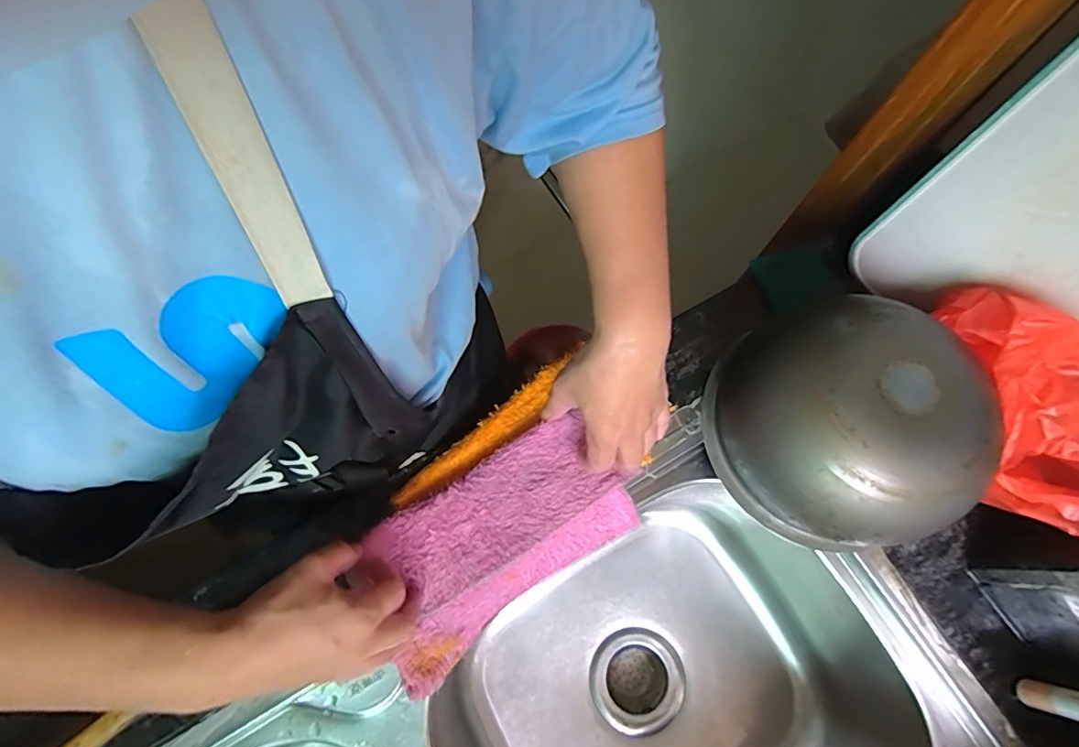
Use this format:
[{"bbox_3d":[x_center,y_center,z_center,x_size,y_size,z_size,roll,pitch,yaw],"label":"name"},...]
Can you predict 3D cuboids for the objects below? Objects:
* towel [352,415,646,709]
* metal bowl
[{"bbox_3d":[-0.039,0.149,0.461,0.240,0.050,0.125,-34,75,-13],"label":"towel"},{"bbox_3d":[0.256,0.038,0.448,0.176,0.132,0.197,-36,76,-14],"label":"metal bowl"}]

